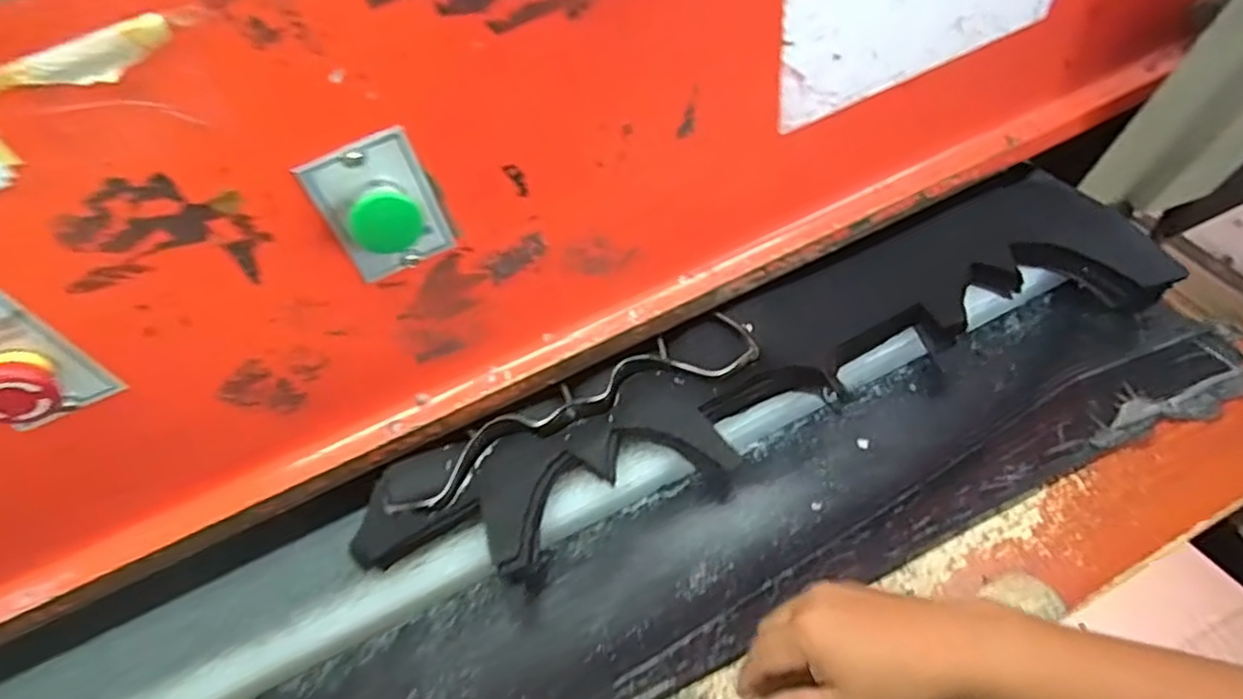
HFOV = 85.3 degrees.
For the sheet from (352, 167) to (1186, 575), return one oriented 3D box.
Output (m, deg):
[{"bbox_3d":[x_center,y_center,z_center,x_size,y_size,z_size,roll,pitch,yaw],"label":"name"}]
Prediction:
[{"bbox_3d":[0.121,0.017,0.550,0.676,0.025,0.140,-25,61,-8],"label":"sheet"}]

